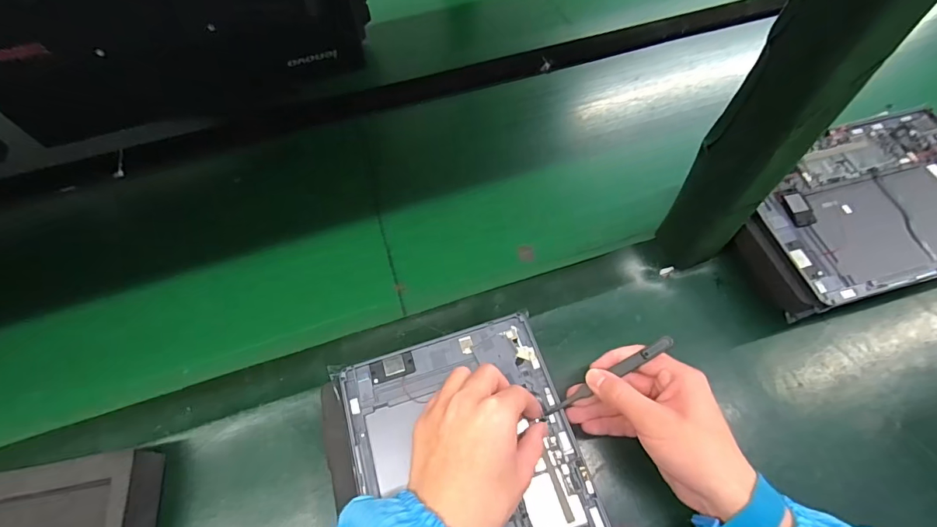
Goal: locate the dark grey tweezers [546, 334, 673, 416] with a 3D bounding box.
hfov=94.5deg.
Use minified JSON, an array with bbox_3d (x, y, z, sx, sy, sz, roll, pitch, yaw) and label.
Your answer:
[{"bbox_3d":[0.110,0.089,0.337,0.112,0.011,0.009,-32,63,1],"label":"dark grey tweezers"}]

